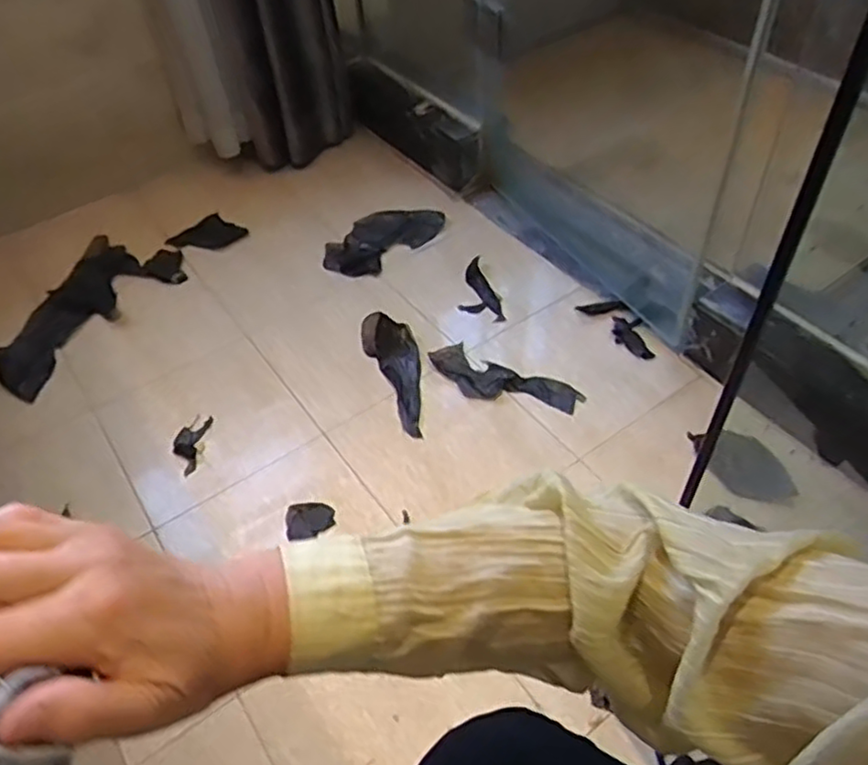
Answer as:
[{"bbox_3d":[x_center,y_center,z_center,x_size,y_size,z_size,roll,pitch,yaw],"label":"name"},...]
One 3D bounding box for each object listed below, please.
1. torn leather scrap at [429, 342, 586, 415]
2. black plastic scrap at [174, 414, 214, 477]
[{"bbox_3d":[0.114,0.001,1.176,0.252,0.033,0.094,19,53,20],"label":"torn leather scrap"},{"bbox_3d":[-0.390,0.097,1.112,0.047,0.004,0.107,3,49,7],"label":"black plastic scrap"}]

